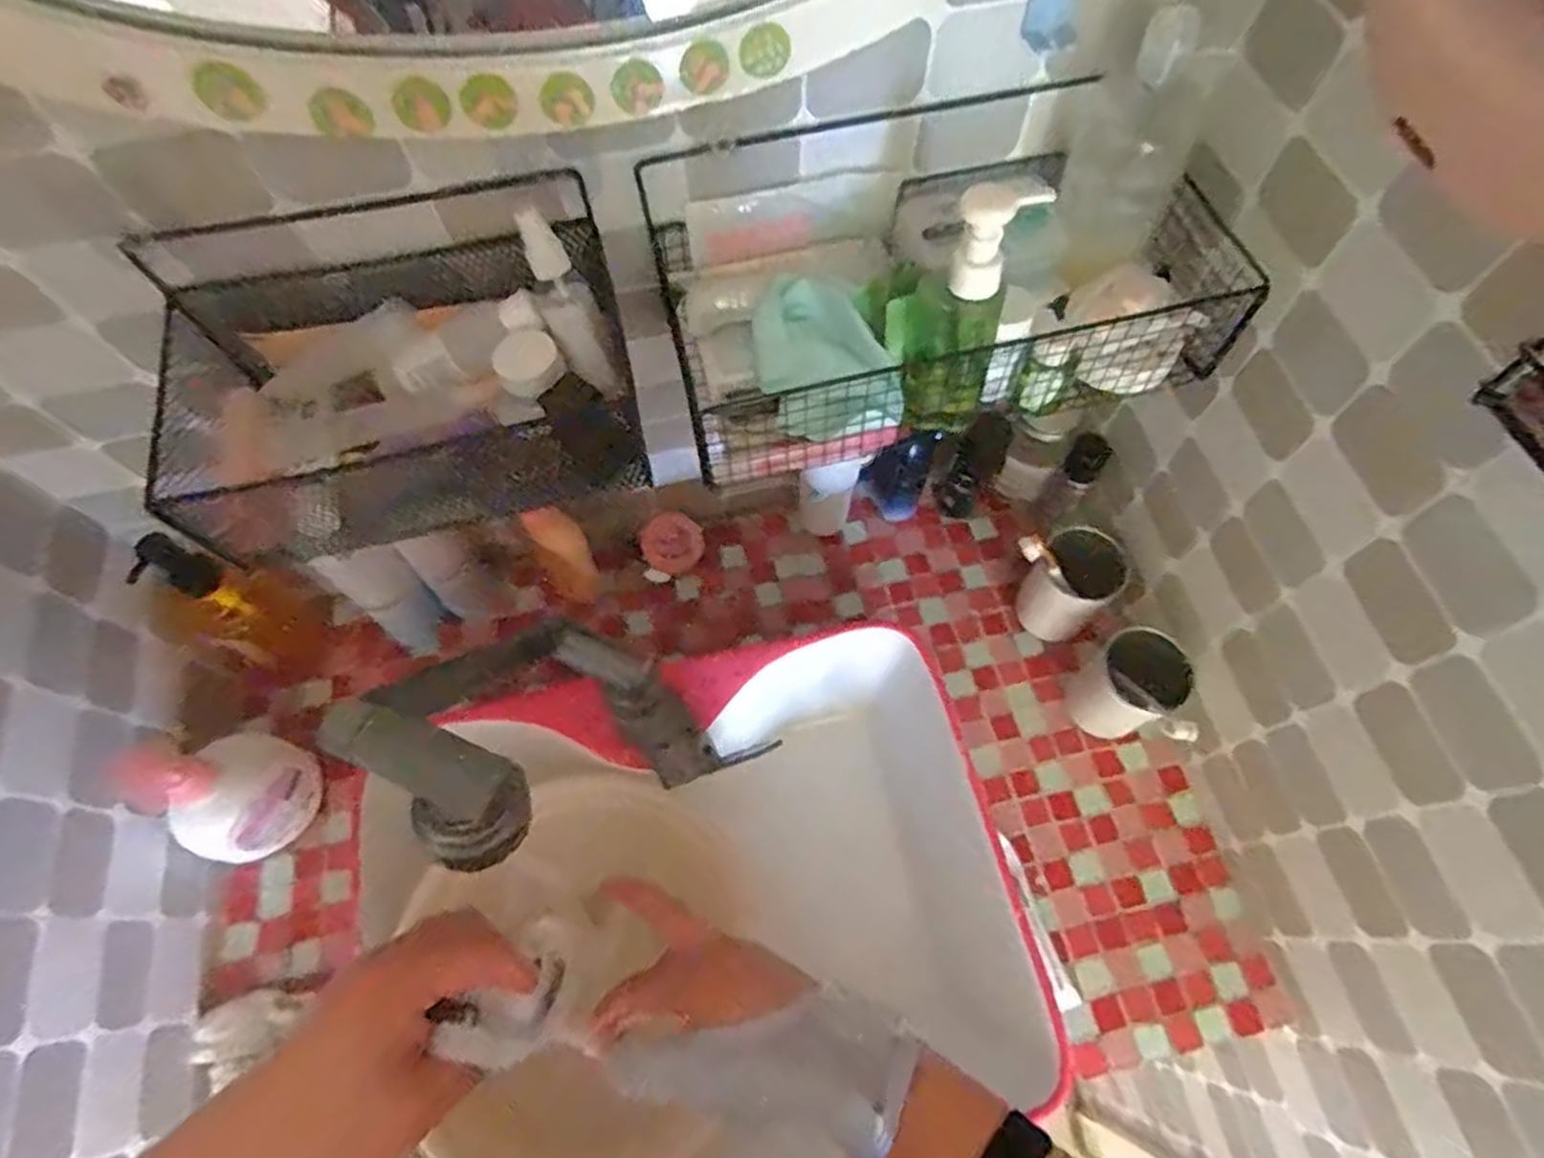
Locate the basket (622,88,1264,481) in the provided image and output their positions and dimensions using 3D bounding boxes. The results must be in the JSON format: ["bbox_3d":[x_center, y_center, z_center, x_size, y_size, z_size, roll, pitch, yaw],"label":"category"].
[{"bbox_3d":[0.107,-0.198,0.477,0.338,0.130,0.156,-12,66,-5],"label":"basket"}]

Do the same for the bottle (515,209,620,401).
[{"bbox_3d":[-0.128,-0.169,0.468,0.032,0.112,0.023,-27,27,-11],"label":"bottle"}]

